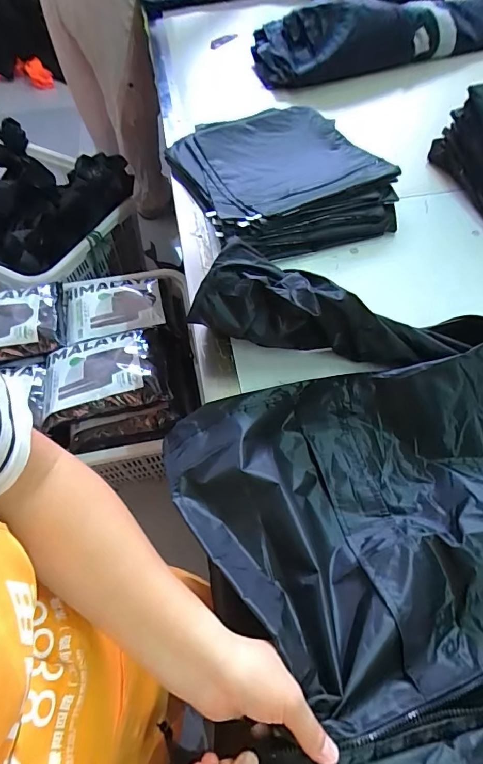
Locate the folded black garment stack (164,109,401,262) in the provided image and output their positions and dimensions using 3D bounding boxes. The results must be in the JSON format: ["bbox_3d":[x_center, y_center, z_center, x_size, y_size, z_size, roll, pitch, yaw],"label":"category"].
[{"bbox_3d":[0.069,-0.388,0.754,0.347,0.059,0.390,-17,61,-9],"label":"folded black garment stack"}]

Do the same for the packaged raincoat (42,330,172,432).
[{"bbox_3d":[-0.332,-0.017,0.975,0.273,0.039,0.237,-19,52,-3],"label":"packaged raincoat"}]

